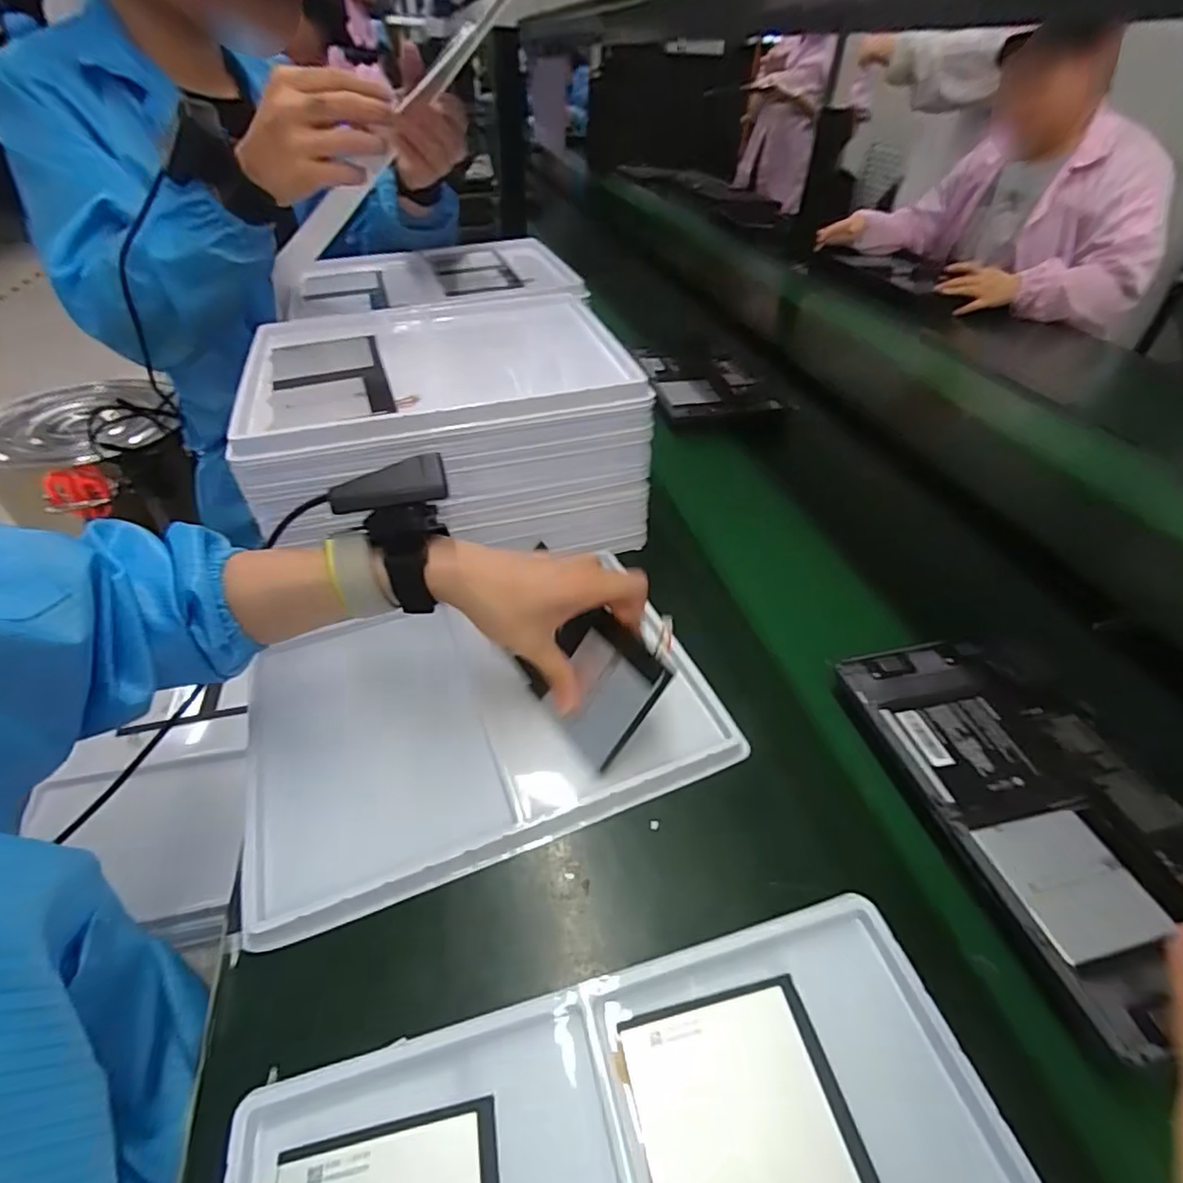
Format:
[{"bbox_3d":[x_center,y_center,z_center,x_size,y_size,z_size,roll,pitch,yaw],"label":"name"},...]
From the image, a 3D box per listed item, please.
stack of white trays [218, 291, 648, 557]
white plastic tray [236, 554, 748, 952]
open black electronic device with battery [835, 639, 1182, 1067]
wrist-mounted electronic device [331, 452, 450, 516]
[{"bbox_3d":[-0.135,-0.160,0.588,0.318,0.148,0.251,-12,43,-11],"label":"stack of white trays"},{"bbox_3d":[-0.087,0.086,0.452,0.322,0.018,0.239,-16,43,-15],"label":"white plastic tray"},{"bbox_3d":[0.286,0.134,0.388,0.142,0.030,0.249,-11,43,-10],"label":"open black electronic device with battery"},{"bbox_3d":[-0.124,-0.062,0.370,0.069,0.017,0.029,-15,66,-9],"label":"wrist-mounted electronic device"}]

